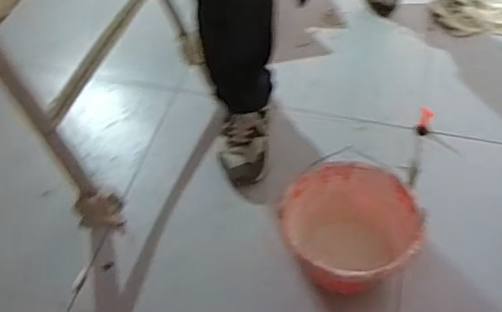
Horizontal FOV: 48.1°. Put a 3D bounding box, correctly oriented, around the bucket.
[{"bbox_3d":[0.178,0.149,1.052,0.243,0.166,0.232,30,60,21],"label":"bucket"}]

